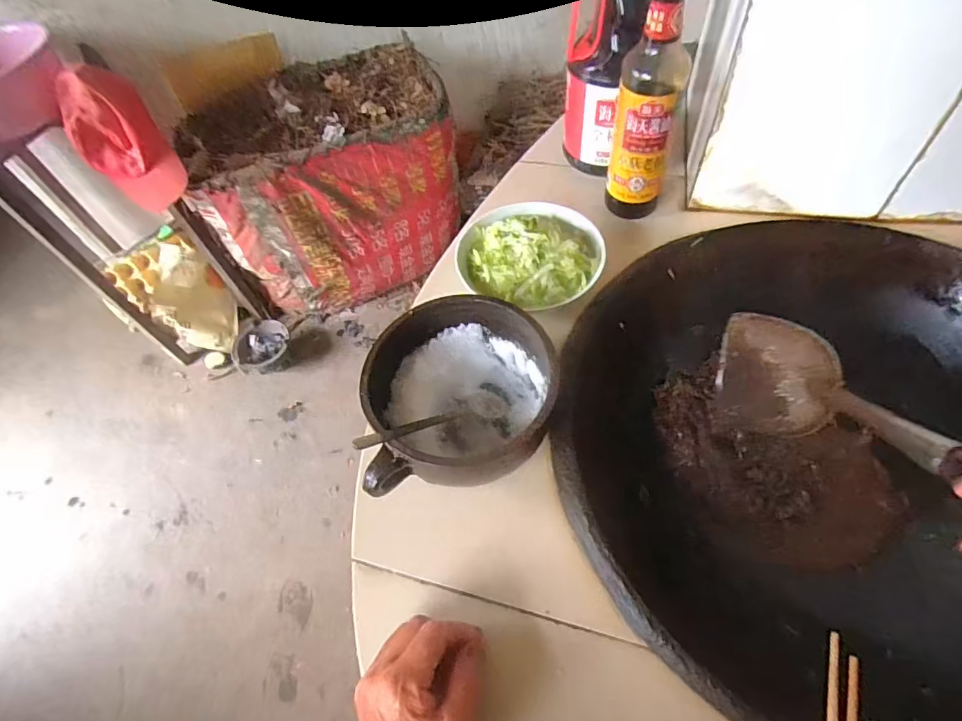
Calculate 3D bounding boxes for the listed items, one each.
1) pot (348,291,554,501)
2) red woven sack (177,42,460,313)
[{"bbox_3d":[-0.018,0.031,0.445,0.154,0.090,0.152,-3,57,5],"label":"pot"},{"bbox_3d":[-0.413,-0.495,1.442,0.629,0.498,0.410,-23,57,-8],"label":"red woven sack"}]

